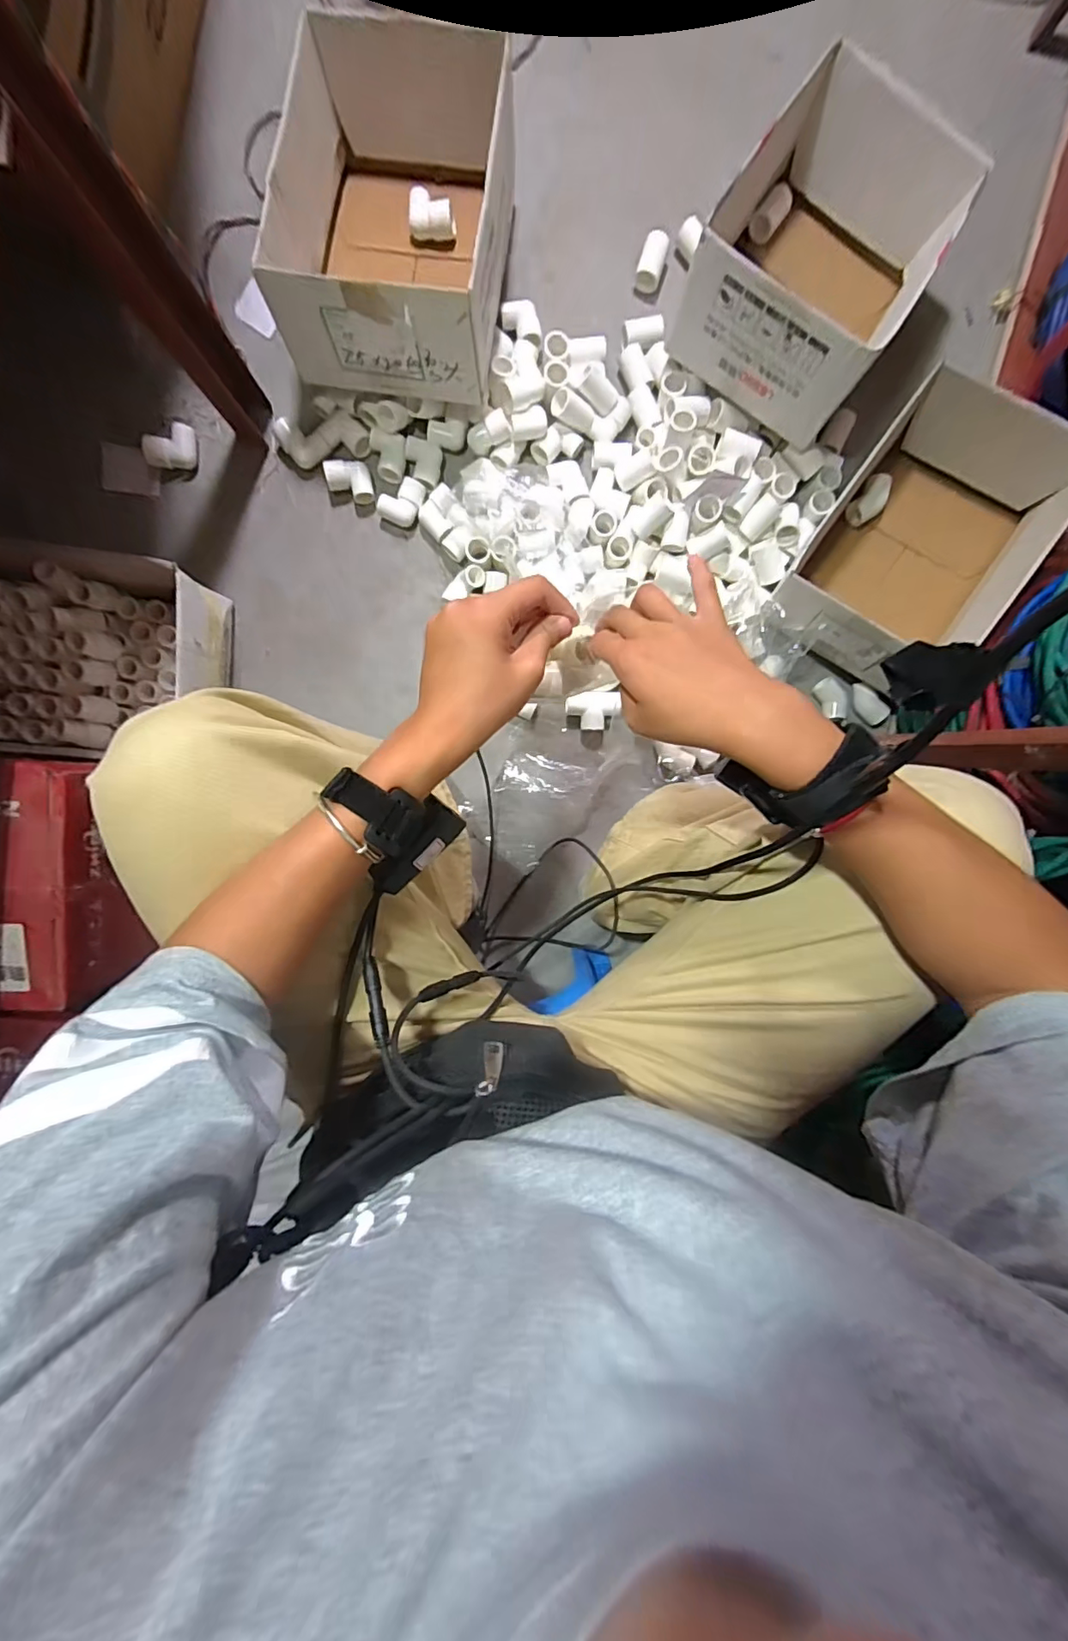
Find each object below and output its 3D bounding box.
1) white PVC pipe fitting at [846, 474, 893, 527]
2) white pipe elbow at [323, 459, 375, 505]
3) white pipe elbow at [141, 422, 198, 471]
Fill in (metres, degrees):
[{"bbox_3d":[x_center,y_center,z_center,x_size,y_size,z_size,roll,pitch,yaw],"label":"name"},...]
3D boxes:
[{"bbox_3d":[0.442,-0.421,0.697,0.034,0.034,0.056,31,93,-5],"label":"white PVC pipe fitting"},{"bbox_3d":[-0.233,-0.429,0.674,0.056,0.023,0.047,-2,95,-3],"label":"white pipe elbow"},{"bbox_3d":[-0.451,-0.463,0.662,0.056,0.031,0.046,0,95,-3],"label":"white pipe elbow"}]

